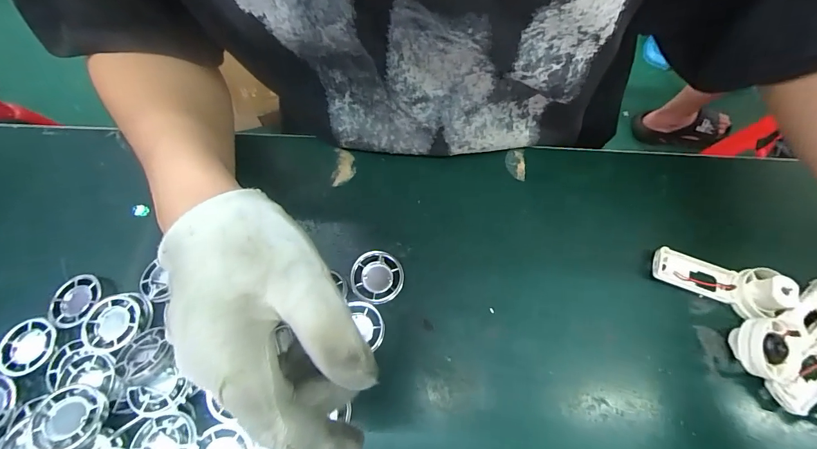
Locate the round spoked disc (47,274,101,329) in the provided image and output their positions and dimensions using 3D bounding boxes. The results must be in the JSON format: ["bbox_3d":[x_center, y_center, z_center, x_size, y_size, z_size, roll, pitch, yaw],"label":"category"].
[{"bbox_3d":[-0.250,0.057,0.284,0.039,0.012,0.039,-1,69,2],"label":"round spoked disc"}]

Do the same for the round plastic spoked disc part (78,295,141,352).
[{"bbox_3d":[-0.211,0.070,0.272,0.042,0.010,0.038,-5,69,0],"label":"round plastic spoked disc part"}]

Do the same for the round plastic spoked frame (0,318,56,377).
[{"bbox_3d":[-0.272,0.087,0.272,0.034,0.009,0.037,-1,69,2],"label":"round plastic spoked frame"}]

